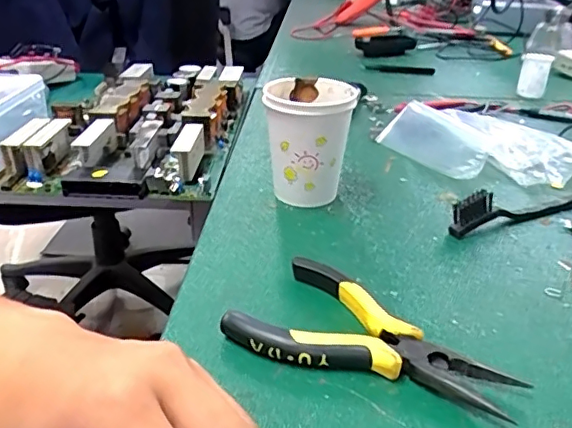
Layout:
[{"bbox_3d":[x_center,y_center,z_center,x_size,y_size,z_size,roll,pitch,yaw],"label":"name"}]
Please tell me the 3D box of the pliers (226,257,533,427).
[{"bbox_3d":[0.047,0.066,0.307,0.146,0.017,0.077,15,31,23],"label":"pliers"}]

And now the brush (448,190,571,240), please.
[{"bbox_3d":[0.198,-0.010,0.439,0.157,0.033,0.013,-10,30,-20],"label":"brush"}]

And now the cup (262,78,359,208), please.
[{"bbox_3d":[0.017,-0.057,0.457,0.071,0.091,0.076,0,28,-3],"label":"cup"}]

